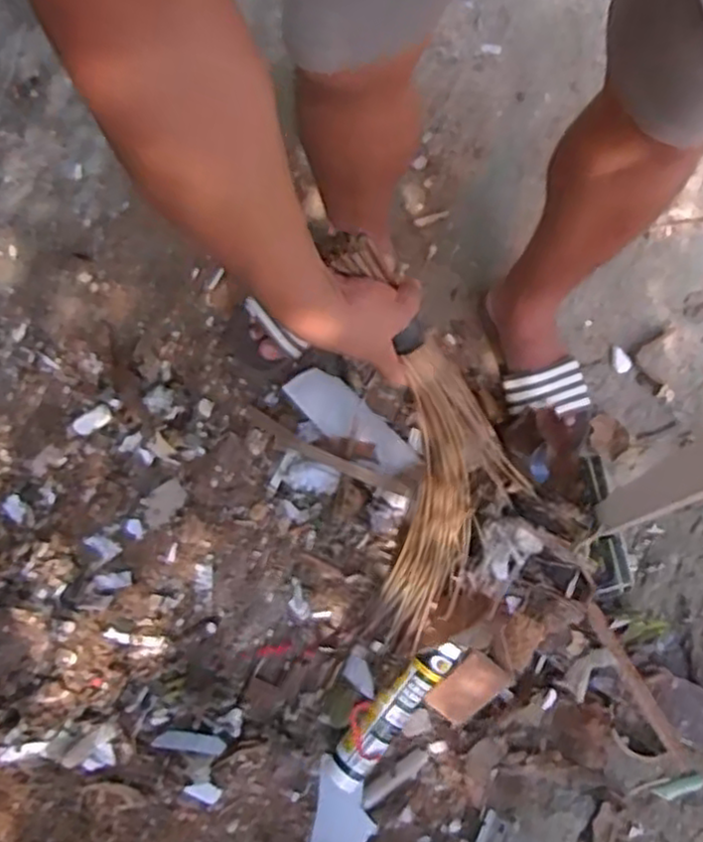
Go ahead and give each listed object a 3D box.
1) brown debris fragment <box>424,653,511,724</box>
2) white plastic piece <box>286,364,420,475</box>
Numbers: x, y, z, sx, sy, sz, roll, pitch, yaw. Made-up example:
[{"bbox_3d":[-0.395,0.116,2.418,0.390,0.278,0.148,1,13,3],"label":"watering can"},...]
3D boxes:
[{"bbox_3d":[0.139,0.323,0.865,0.091,0.010,0.061,-41,95,2],"label":"brown debris fragment"},{"bbox_3d":[-0.004,-0.005,0.951,0.203,0.032,0.068,37,79,23],"label":"white plastic piece"}]

